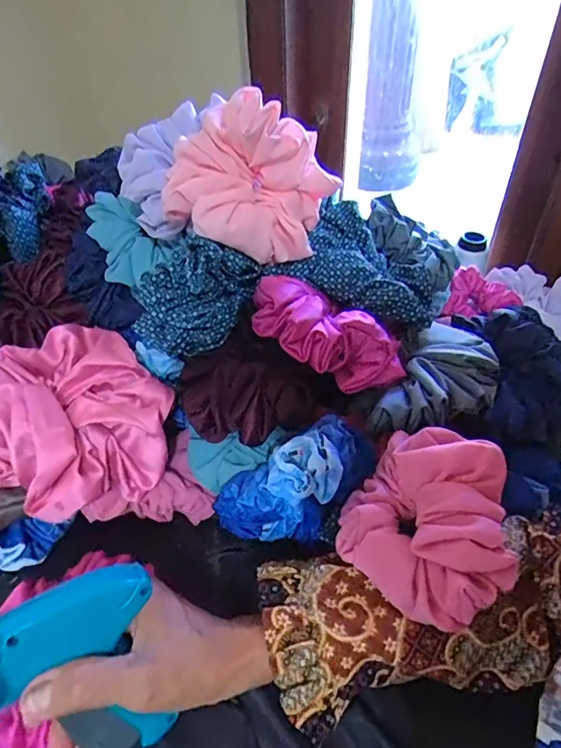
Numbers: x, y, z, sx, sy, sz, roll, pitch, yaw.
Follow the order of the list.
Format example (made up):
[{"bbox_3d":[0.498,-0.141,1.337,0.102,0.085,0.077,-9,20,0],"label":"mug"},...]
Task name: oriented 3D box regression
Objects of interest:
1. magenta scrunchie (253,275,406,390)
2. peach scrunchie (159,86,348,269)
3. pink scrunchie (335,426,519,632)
[{"bbox_3d":[0.038,-0.034,0.384,0.126,0.042,0.080,30,49,2],"label":"magenta scrunchie"},{"bbox_3d":[-0.019,-0.138,0.381,0.136,0.120,0.056,-21,47,-19],"label":"peach scrunchie"},{"bbox_3d":[0.094,0.093,0.317,0.097,0.077,0.094,-1,43,1],"label":"pink scrunchie"}]

